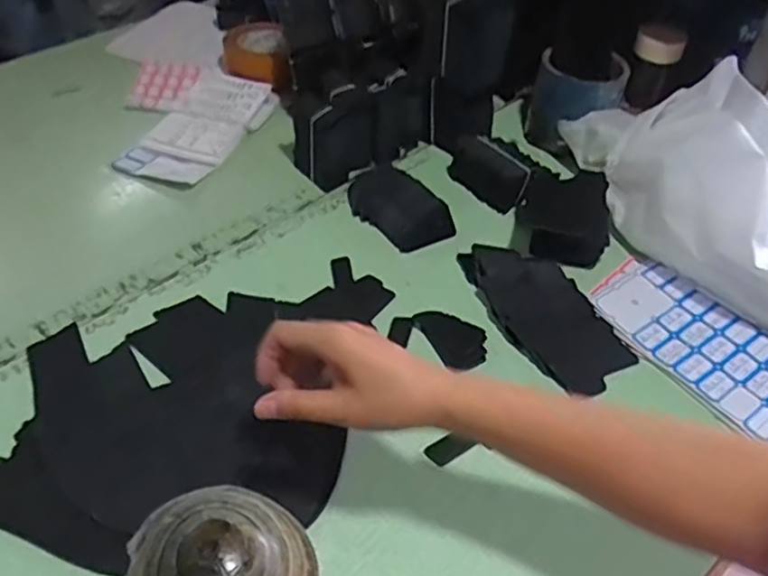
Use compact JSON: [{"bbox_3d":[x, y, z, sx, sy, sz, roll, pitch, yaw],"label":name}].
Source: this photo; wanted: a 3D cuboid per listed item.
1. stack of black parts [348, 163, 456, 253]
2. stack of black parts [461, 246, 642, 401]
[{"bbox_3d":[0.013,-0.096,0.771,0.072,0.031,0.139,-32,57,-28],"label":"stack of black parts"},{"bbox_3d":[0.160,0.014,0.674,0.101,0.029,0.192,-18,51,-18],"label":"stack of black parts"}]

